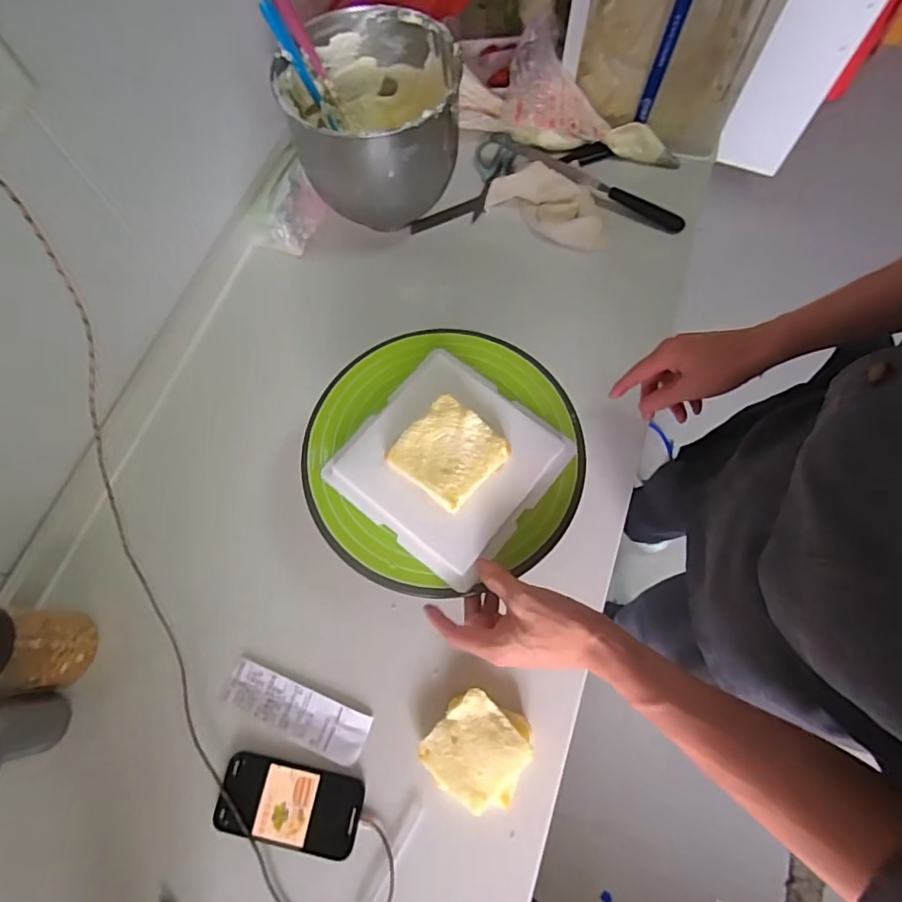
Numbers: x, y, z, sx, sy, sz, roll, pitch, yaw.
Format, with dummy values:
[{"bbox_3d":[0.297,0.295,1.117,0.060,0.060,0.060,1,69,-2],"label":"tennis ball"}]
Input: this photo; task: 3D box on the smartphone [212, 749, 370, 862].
[{"bbox_3d":[-0.169,0.370,0.555,0.146,0.006,0.073,11,71,5],"label":"smartphone"}]

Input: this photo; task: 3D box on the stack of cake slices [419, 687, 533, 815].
[{"bbox_3d":[0.028,0.315,0.562,0.100,0.028,0.100,27,73,11],"label":"stack of cake slices"}]

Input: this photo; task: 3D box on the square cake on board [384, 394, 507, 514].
[{"bbox_3d":[-0.002,0.005,0.528,0.089,0.040,0.089,42,76,15],"label":"square cake on board"}]

